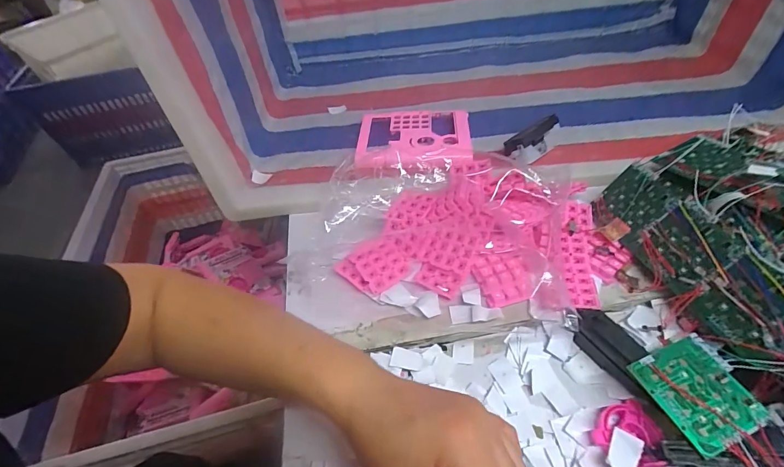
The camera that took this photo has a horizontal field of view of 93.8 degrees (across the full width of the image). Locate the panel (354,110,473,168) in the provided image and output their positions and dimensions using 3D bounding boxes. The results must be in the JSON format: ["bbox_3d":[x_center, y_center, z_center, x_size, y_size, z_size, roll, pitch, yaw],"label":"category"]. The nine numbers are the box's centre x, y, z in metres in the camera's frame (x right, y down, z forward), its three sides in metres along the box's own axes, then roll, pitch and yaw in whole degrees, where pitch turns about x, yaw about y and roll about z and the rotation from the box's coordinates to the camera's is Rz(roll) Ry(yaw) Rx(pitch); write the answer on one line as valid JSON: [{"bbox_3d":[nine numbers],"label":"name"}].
[{"bbox_3d":[0.030,-0.136,0.529,0.162,0.024,0.146,-1,42,8],"label":"panel"}]

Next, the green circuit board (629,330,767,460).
[{"bbox_3d":[0.242,0.123,0.289,0.071,0.006,0.072,-20,49,-10],"label":"green circuit board"}]

